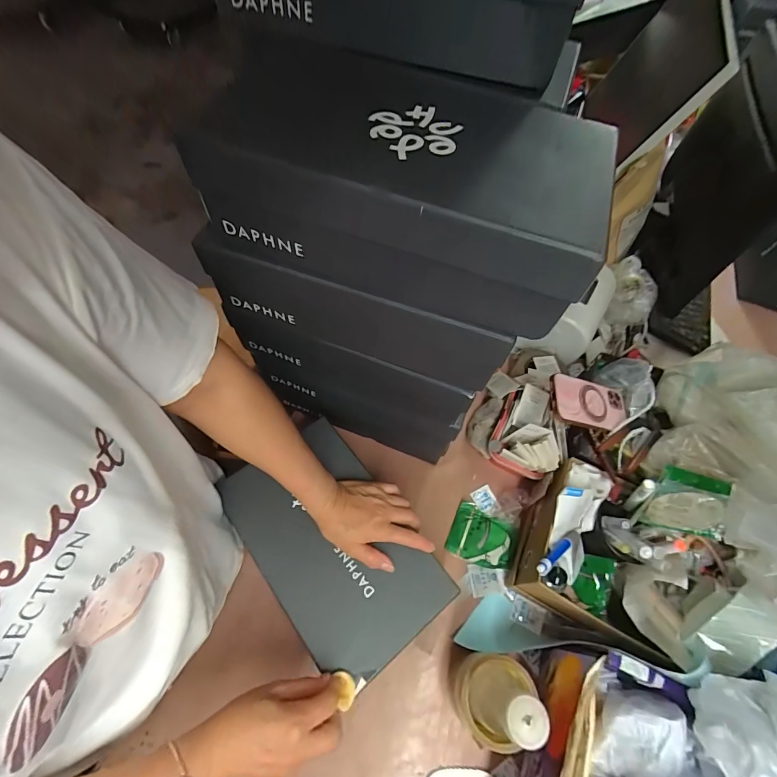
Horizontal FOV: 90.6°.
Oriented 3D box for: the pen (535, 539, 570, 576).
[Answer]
[{"bbox_3d":[0.209,0.211,0.484,0.080,0.013,0.014,-9,56,-45],"label":"pen"}]

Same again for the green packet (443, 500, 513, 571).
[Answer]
[{"bbox_3d":[0.143,0.229,0.590,0.094,0.010,0.079,23,62,9],"label":"green packet"}]

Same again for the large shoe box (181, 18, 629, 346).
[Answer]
[{"bbox_3d":[0.024,-0.180,0.323,0.292,0.099,0.192,19,62,7],"label":"large shoe box"}]

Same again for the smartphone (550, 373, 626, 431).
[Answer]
[{"bbox_3d":[0.307,0.023,0.582,0.157,0.012,0.074,10,65,-21],"label":"smartphone"}]

